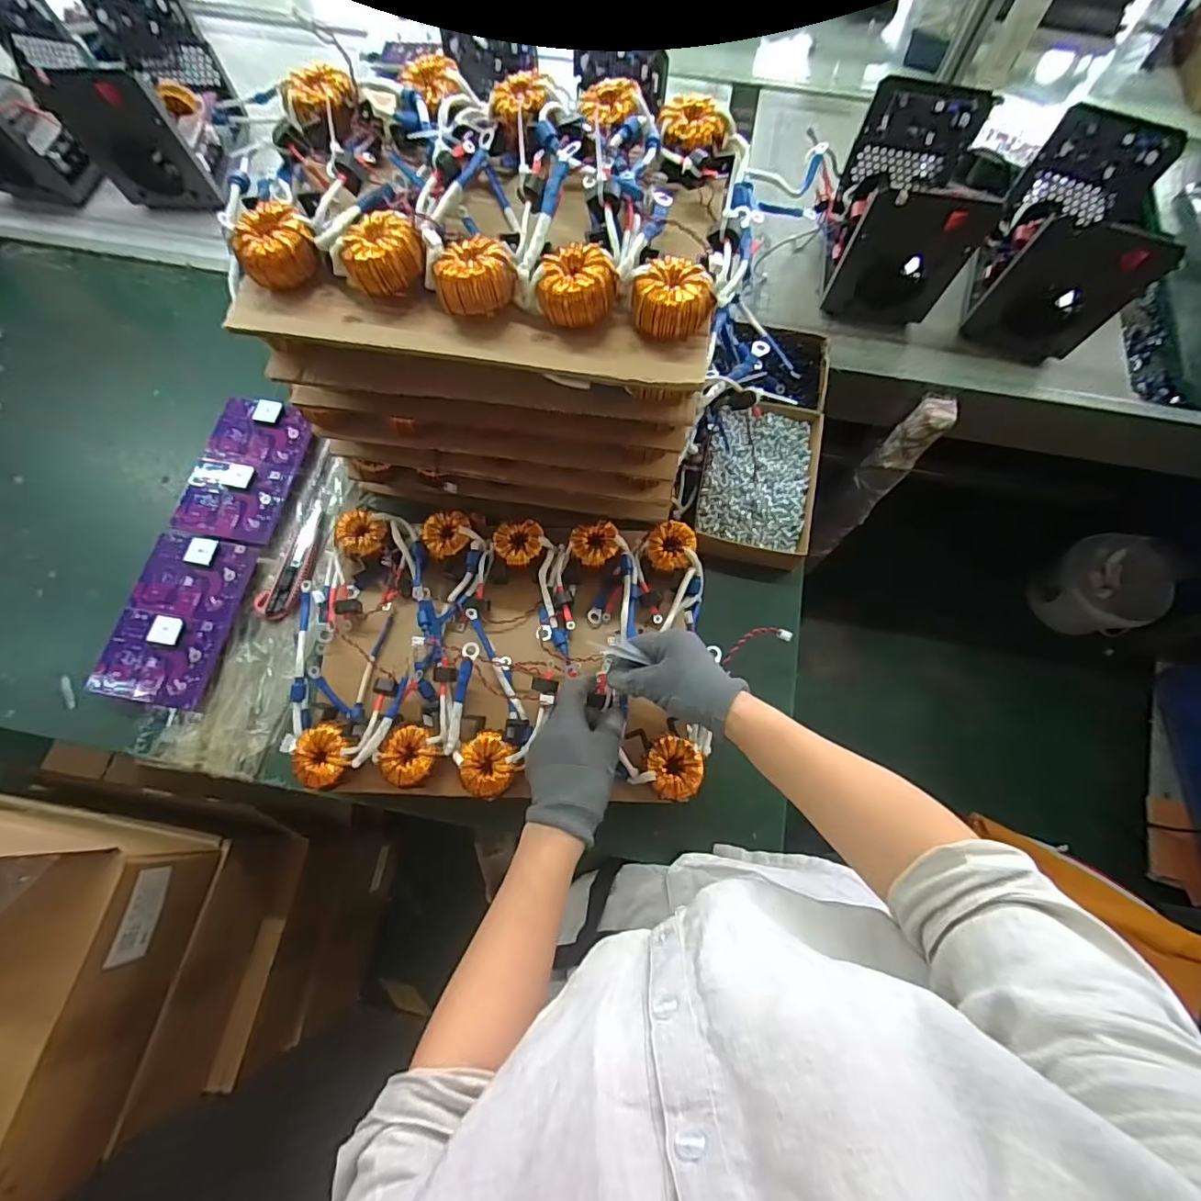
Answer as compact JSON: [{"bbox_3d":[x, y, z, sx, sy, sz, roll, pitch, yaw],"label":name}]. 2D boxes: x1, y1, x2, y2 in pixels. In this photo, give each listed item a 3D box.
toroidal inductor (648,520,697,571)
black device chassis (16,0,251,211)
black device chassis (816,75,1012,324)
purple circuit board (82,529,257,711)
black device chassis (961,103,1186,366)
[{"bbox_3d":[0.081,-0.061,0.611,0.051,0.015,0.054,0,72,-1],"label":"toroidal inductor"},{"bbox_3d":[-0.677,-0.754,0.828,0.150,0.185,0.214,3,72,0],"label":"black device chassis"},{"bbox_3d":[0.410,-0.537,0.762,0.162,0.192,0.210,10,72,3],"label":"black device chassis"},{"bbox_3d":[-0.496,0.019,0.634,0.123,0.021,0.197,13,75,-4],"label":"purple circuit board"},{"bbox_3d":[0.623,-0.489,0.730,0.145,0.174,0.234,15,72,4],"label":"black device chassis"}]

